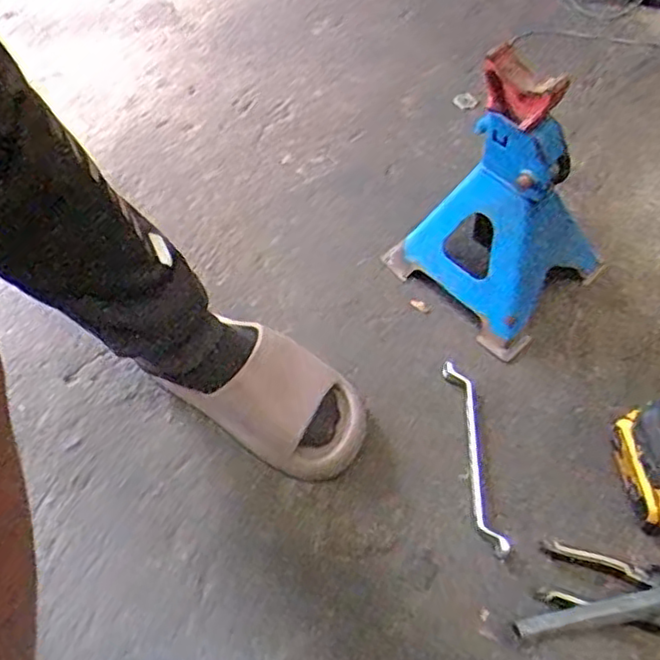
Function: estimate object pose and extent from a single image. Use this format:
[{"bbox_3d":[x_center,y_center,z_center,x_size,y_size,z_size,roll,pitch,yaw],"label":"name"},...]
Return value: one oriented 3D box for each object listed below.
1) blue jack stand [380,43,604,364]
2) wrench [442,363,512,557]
[{"bbox_3d":[0.190,-0.146,0.705,0.169,0.277,0.189,-40,66,-19],"label":"blue jack stand"},{"bbox_3d":[0.150,0.126,0.703,0.027,0.016,0.205,-7,60,-2],"label":"wrench"}]

